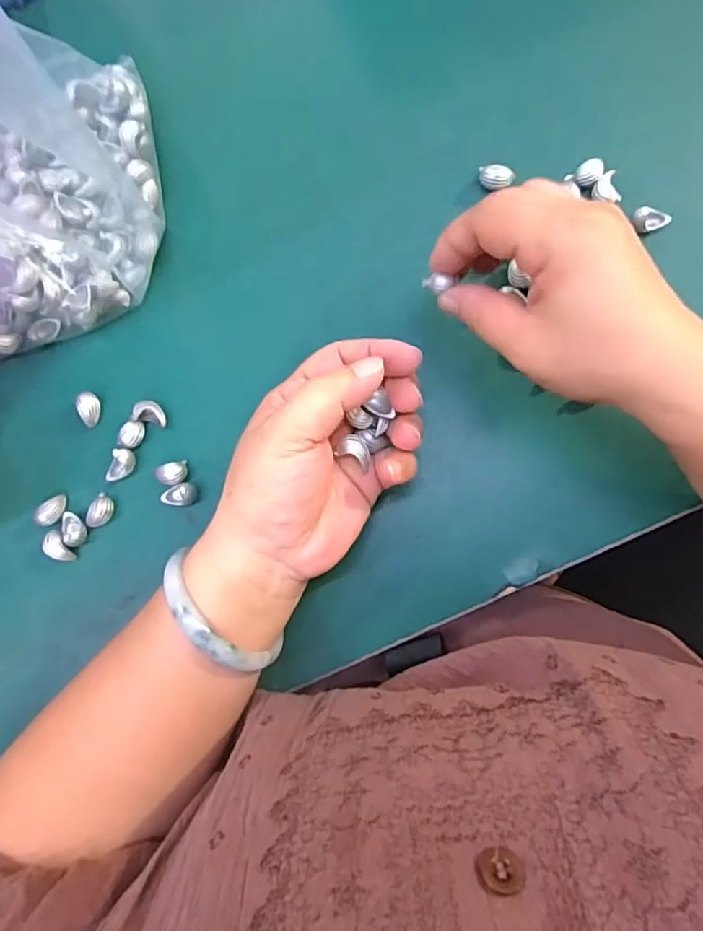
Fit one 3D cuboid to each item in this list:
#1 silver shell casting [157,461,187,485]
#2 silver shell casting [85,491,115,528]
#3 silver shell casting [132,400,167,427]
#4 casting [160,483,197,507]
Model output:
[{"bbox_3d":[-0.101,0.005,0.315,0.017,0.008,0.013,-10,83,5],"label":"silver shell casting"},{"bbox_3d":[-0.142,0.026,0.316,0.012,0.009,0.019,16,85,7],"label":"silver shell casting"},{"bbox_3d":[-0.114,-0.030,0.319,0.016,0.013,0.013,11,85,7],"label":"silver shell casting"},{"bbox_3d":[-0.097,0.016,0.312,0.020,0.011,0.013,-2,83,6],"label":"casting"}]

